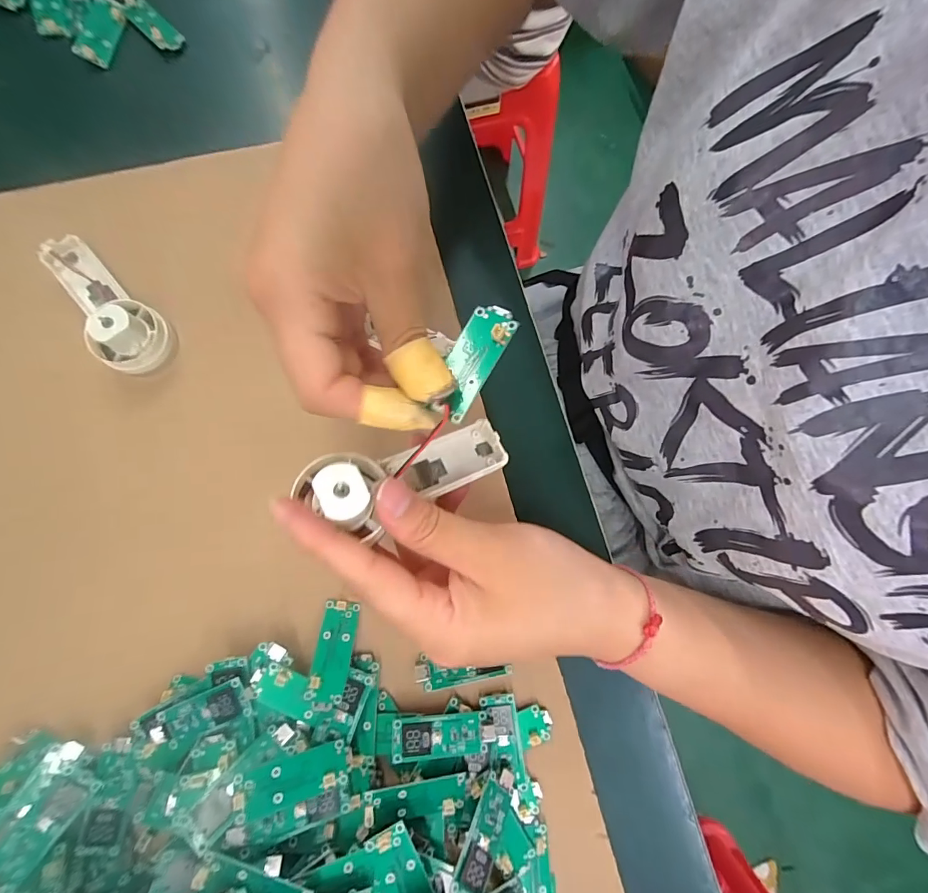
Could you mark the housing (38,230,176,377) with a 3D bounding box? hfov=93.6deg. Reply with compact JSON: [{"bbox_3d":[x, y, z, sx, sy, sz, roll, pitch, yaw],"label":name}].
[{"bbox_3d":[-0.210,-0.083,0.251,0.037,0.031,0.095,-44,83,-9],"label":"housing"}]

